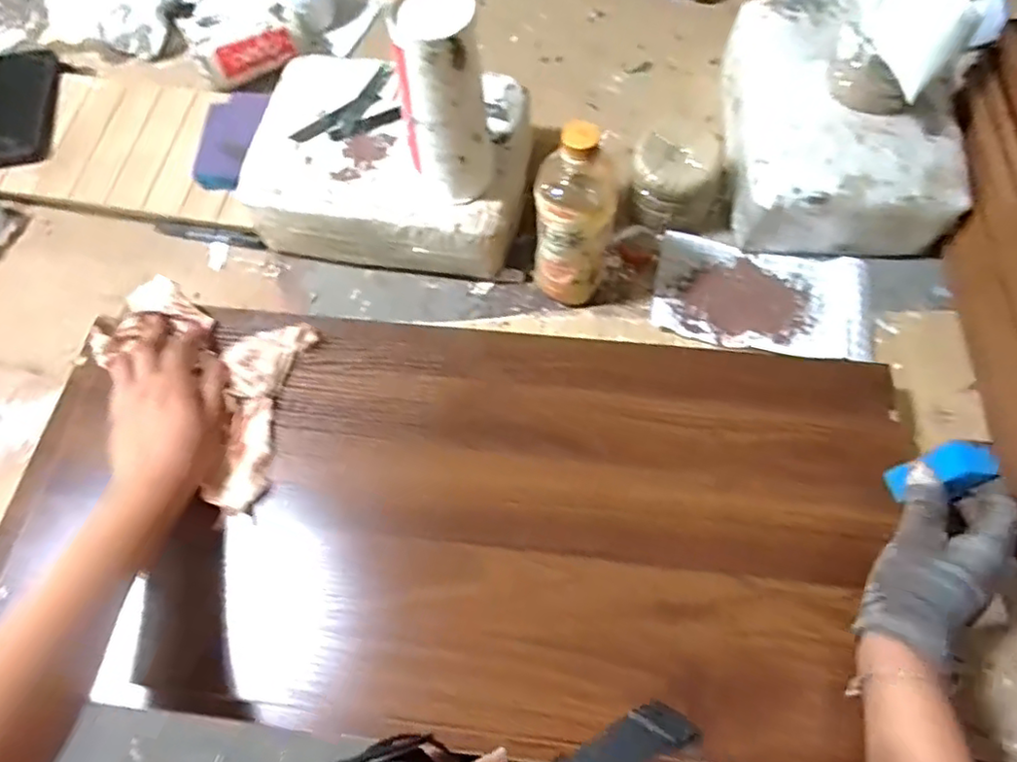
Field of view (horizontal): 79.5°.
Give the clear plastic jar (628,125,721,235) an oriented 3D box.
[{"bbox_3d":[0.180,-0.208,0.664,0.094,0.093,0.073,5,70,3],"label":"clear plastic jar"}]

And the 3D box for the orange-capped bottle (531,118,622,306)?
[{"bbox_3d":[0.060,-0.149,0.572,0.074,0.181,0.068,11,71,5],"label":"orange-capped bottle"}]

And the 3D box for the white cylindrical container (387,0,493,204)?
[{"bbox_3d":[-0.054,-0.244,0.531,0.067,0.173,0.072,0,70,1],"label":"white cylindrical container"}]

